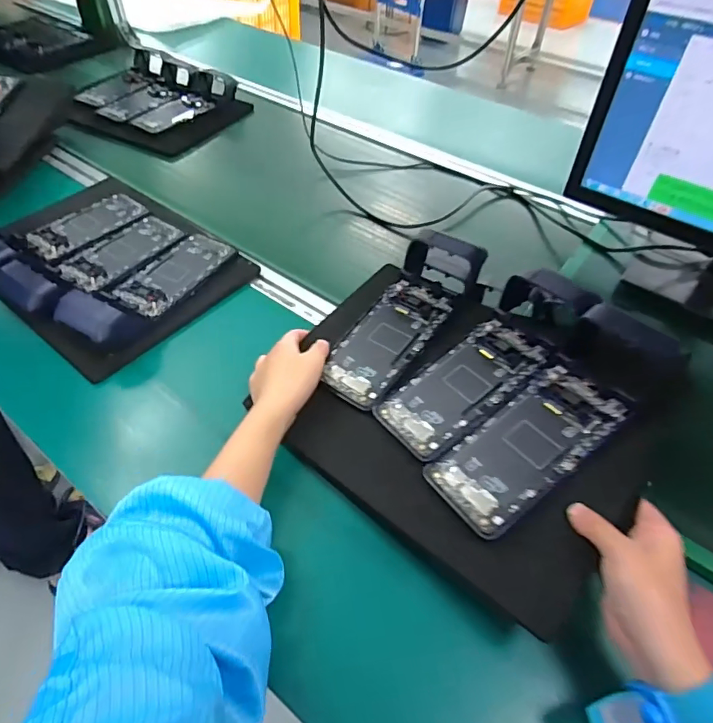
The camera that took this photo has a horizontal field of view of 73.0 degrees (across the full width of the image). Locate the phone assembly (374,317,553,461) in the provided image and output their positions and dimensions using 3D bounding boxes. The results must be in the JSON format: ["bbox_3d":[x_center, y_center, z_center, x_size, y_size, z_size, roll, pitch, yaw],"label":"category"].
[{"bbox_3d":[0.098,0.020,0.448,0.155,0.006,0.087,-36,49,-14],"label":"phone assembly"}]

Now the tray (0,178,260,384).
[{"bbox_3d":[-0.343,-0.153,0.639,0.333,0.044,0.251,33,56,24],"label":"tray"}]

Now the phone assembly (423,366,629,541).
[{"bbox_3d":[0.139,0.066,0.393,0.159,0.006,0.076,-36,48,-11],"label":"phone assembly"}]

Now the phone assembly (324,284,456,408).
[{"bbox_3d":[0.028,-0.024,0.504,0.080,0.005,0.156,29,65,28],"label":"phone assembly"}]

